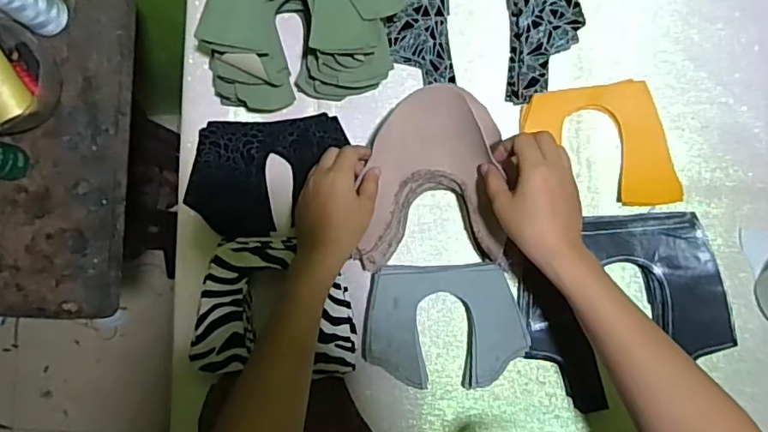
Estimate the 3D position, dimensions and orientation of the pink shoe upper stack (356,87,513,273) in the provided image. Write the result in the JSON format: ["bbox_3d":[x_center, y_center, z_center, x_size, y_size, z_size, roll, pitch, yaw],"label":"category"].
[{"bbox_3d":[0.046,-0.038,0.539,0.132,0.034,0.168,-2,85,5],"label":"pink shoe upper stack"}]

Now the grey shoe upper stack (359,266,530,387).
[{"bbox_3d":[0.060,0.110,0.556,0.158,0.028,0.118,-3,85,5],"label":"grey shoe upper stack"}]

